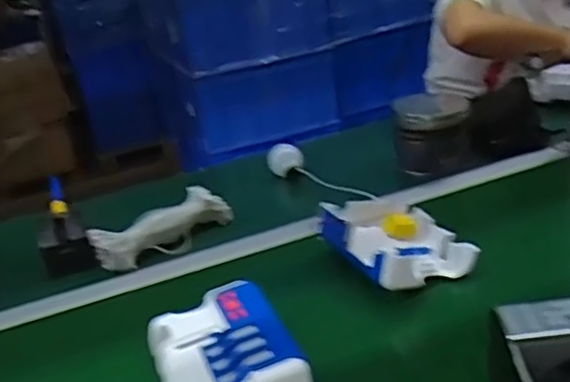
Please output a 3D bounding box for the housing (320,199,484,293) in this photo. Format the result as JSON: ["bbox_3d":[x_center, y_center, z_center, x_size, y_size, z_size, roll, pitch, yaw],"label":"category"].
[{"bbox_3d":[0.148,0.063,0.826,0.148,0.057,0.178,-13,23,-21],"label":"housing"}]

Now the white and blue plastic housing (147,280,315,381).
[{"bbox_3d":[-0.068,0.174,0.660,0.140,0.057,0.180,-12,23,-19],"label":"white and blue plastic housing"}]

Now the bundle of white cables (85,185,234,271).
[{"bbox_3d":[-0.191,0.061,0.968,0.215,0.068,0.070,-21,27,-35],"label":"bundle of white cables"}]

